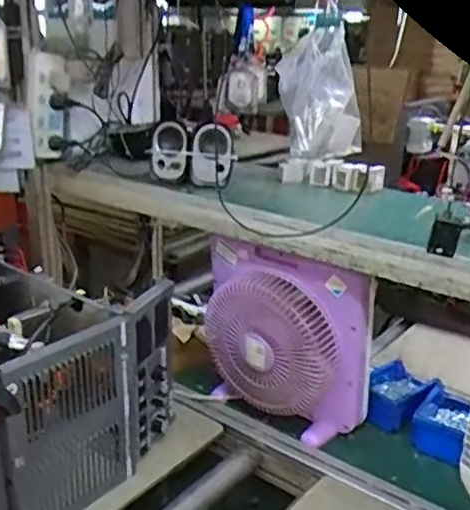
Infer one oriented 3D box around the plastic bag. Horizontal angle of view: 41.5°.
[{"bbox_3d":[0.168,-0.311,1.207,0.167,0.251,0.113,3,20,4],"label":"plastic bag"}]

